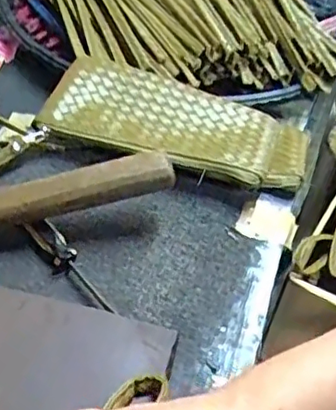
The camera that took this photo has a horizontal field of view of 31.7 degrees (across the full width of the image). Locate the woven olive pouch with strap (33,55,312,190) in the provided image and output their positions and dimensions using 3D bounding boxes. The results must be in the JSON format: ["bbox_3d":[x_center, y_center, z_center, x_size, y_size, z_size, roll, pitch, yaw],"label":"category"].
[{"bbox_3d":[0.010,-0.072,0.543,0.235,0.034,0.115,14,50,7],"label":"woven olive pouch with strap"}]

